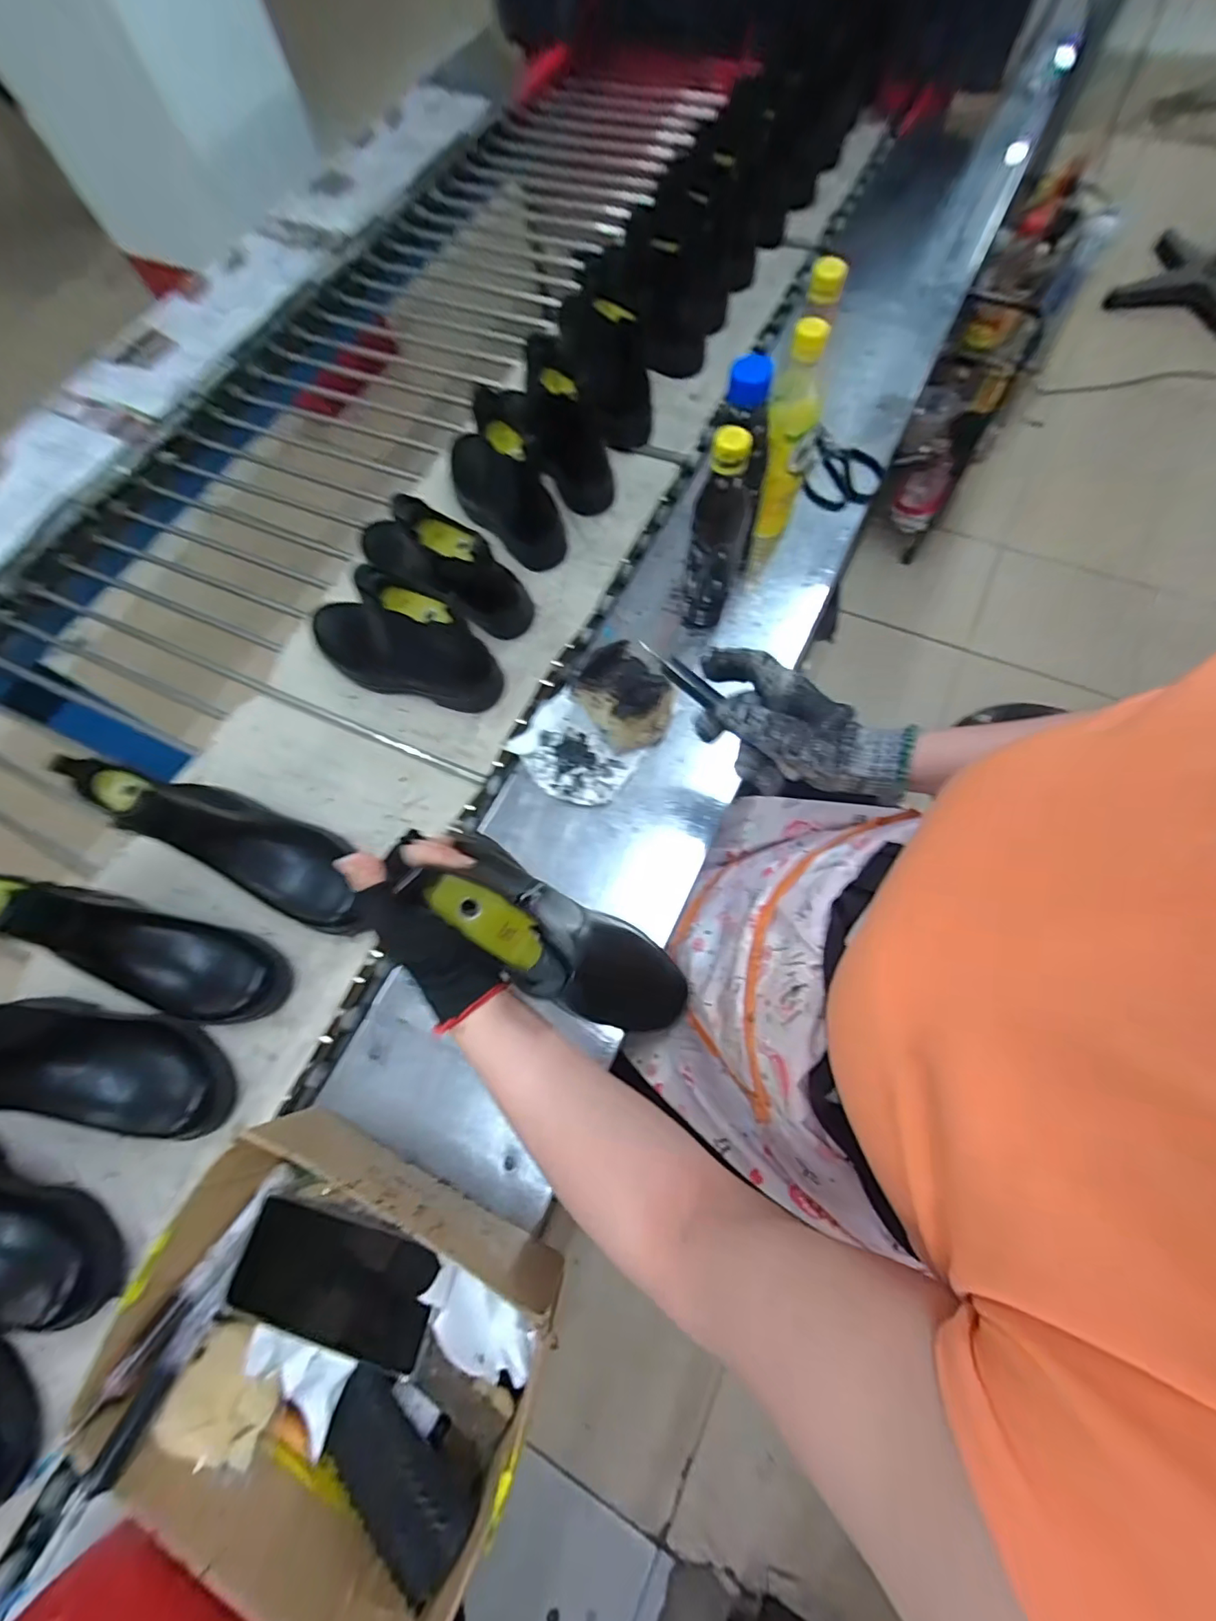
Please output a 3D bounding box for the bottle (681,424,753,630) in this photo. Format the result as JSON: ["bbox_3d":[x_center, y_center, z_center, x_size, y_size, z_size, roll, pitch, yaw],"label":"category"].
[{"bbox_3d":[0.113,-0.279,0.570,0.055,0.236,0.053,10,71,6],"label":"bottle"}]

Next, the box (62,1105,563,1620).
[{"bbox_3d":[-0.193,0.384,0.388,0.272,0.093,0.202,22,73,10],"label":"box"}]

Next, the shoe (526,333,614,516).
[{"bbox_3d":[-0.044,-0.484,0.693,0.074,0.198,0.078,-42,47,-12],"label":"shoe"}]

